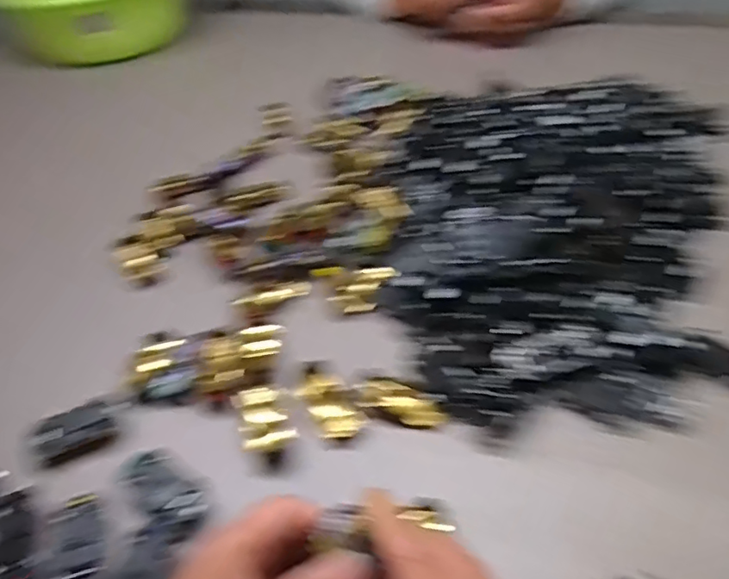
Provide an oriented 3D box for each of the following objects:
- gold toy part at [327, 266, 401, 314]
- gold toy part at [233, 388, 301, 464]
[{"bbox_3d":[0.000,0.000,0.541,0.039,0.014,0.059,26,54,29],"label":"gold toy part"},{"bbox_3d":[-0.075,0.097,0.436,0.036,0.015,0.063,-22,47,-15],"label":"gold toy part"}]

